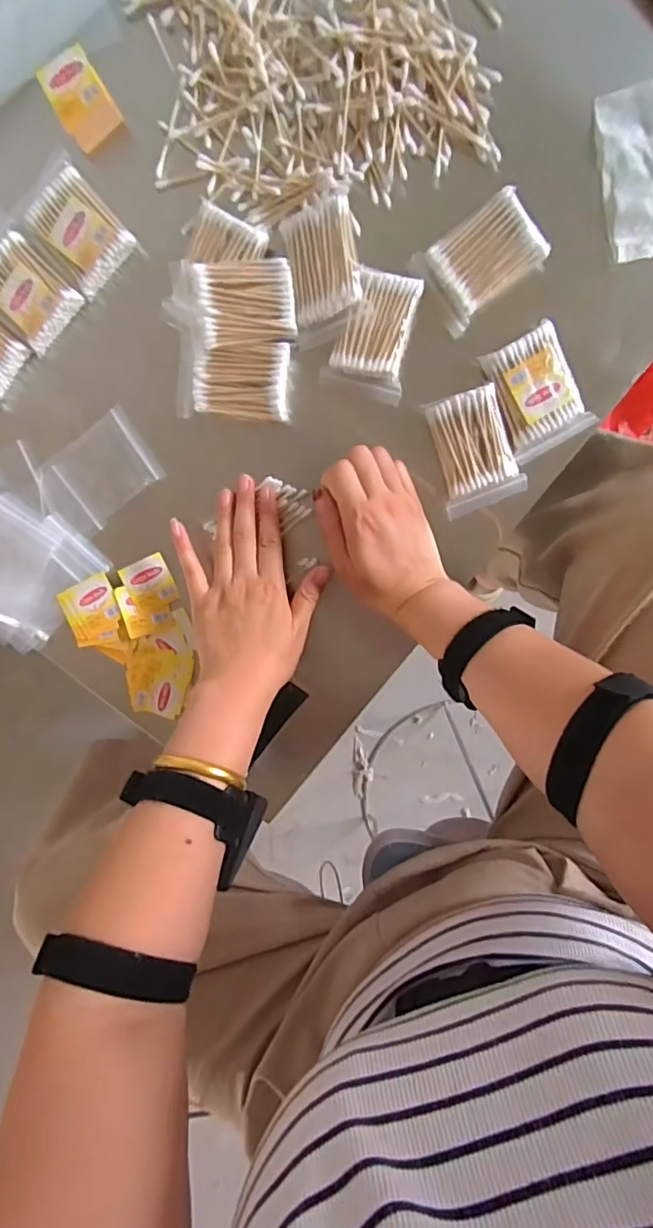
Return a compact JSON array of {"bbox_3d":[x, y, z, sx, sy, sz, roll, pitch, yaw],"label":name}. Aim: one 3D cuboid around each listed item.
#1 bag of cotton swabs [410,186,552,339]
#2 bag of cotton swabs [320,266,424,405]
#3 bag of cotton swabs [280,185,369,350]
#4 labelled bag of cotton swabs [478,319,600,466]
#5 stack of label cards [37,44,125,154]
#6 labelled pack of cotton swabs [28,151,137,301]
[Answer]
[{"bbox_3d":[0.118,-0.267,0.415,0.083,0.022,0.063,-31,95,8],"label":"bag of cotton swabs"},{"bbox_3d":[0.037,-0.217,0.428,0.060,0.022,0.085,16,99,2],"label":"bag of cotton swabs"},{"bbox_3d":[-0.004,-0.264,0.415,0.057,0.025,0.088,-13,97,7],"label":"bag of cotton swabs"},{"bbox_3d":[0.163,-0.172,0.429,0.060,0.023,0.086,-27,95,8],"label":"labelled bag of cotton swabs"},{"bbox_3d":[-0.186,-0.391,0.417,0.041,0.031,0.045,-31,95,8],"label":"stack of label cards"},{"bbox_3d":[-0.196,-0.303,0.433,0.061,0.026,0.081,-41,93,9],"label":"labelled pack of cotton swabs"}]

